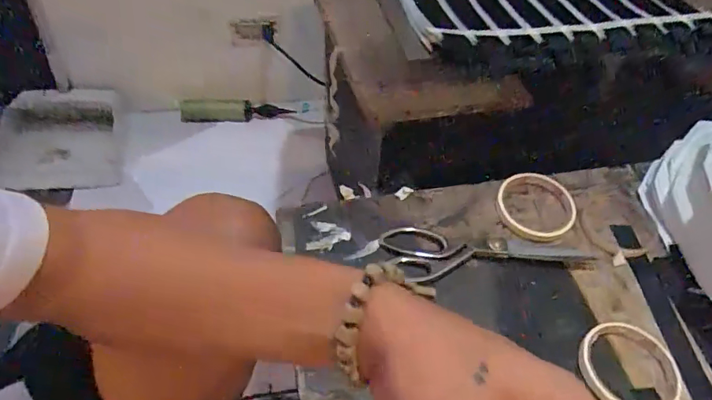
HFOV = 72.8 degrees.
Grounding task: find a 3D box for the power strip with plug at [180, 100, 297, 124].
[{"bbox_3d":[-0.304,-0.231,1.222,0.268,0.067,0.038,-7,50,-9],"label":"power strip with plug"}]

